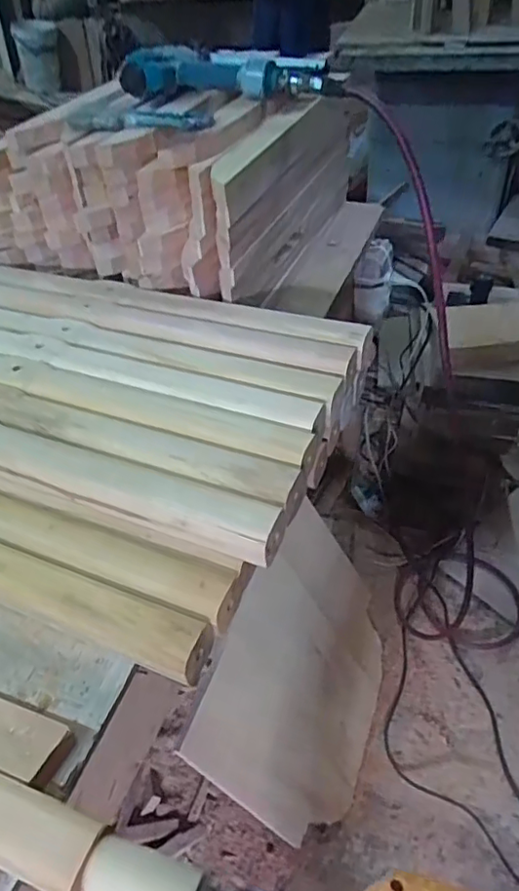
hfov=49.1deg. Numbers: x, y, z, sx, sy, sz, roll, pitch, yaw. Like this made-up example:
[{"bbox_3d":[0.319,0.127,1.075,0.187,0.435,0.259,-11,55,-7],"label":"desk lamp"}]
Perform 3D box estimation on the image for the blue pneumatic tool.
[{"bbox_3d":[-0.039,-0.525,0.799,0.303,0.051,0.075,7,47,15],"label":"blue pneumatic tool"}]

